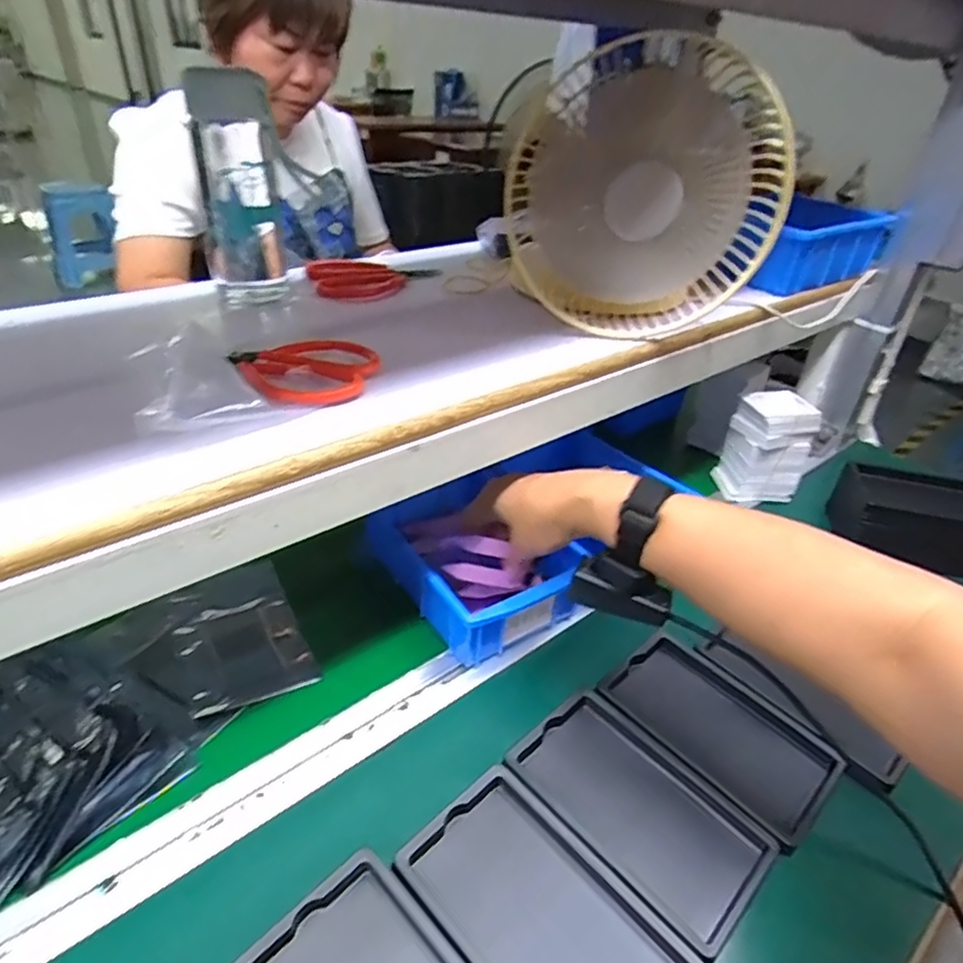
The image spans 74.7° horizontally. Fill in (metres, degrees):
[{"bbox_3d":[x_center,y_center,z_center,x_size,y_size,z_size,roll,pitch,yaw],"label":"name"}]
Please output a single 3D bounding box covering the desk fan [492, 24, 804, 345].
[{"bbox_3d":[0.117,-0.215,0.485,0.201,0.185,0.097,-1,34,-7],"label":"desk fan"}]

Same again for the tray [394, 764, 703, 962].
[{"bbox_3d":[0.034,0.251,0.361,0.093,0.022,0.158,-26,44,-37],"label":"tray"}]

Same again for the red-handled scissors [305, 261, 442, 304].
[{"bbox_3d":[-0.100,-0.186,0.578,0.116,0.021,0.056,-17,38,-28],"label":"red-handled scissors"}]

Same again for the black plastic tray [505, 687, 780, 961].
[{"bbox_3d":[0.102,0.217,0.422,0.092,0.024,0.159,-26,43,-37],"label":"black plastic tray"}]

